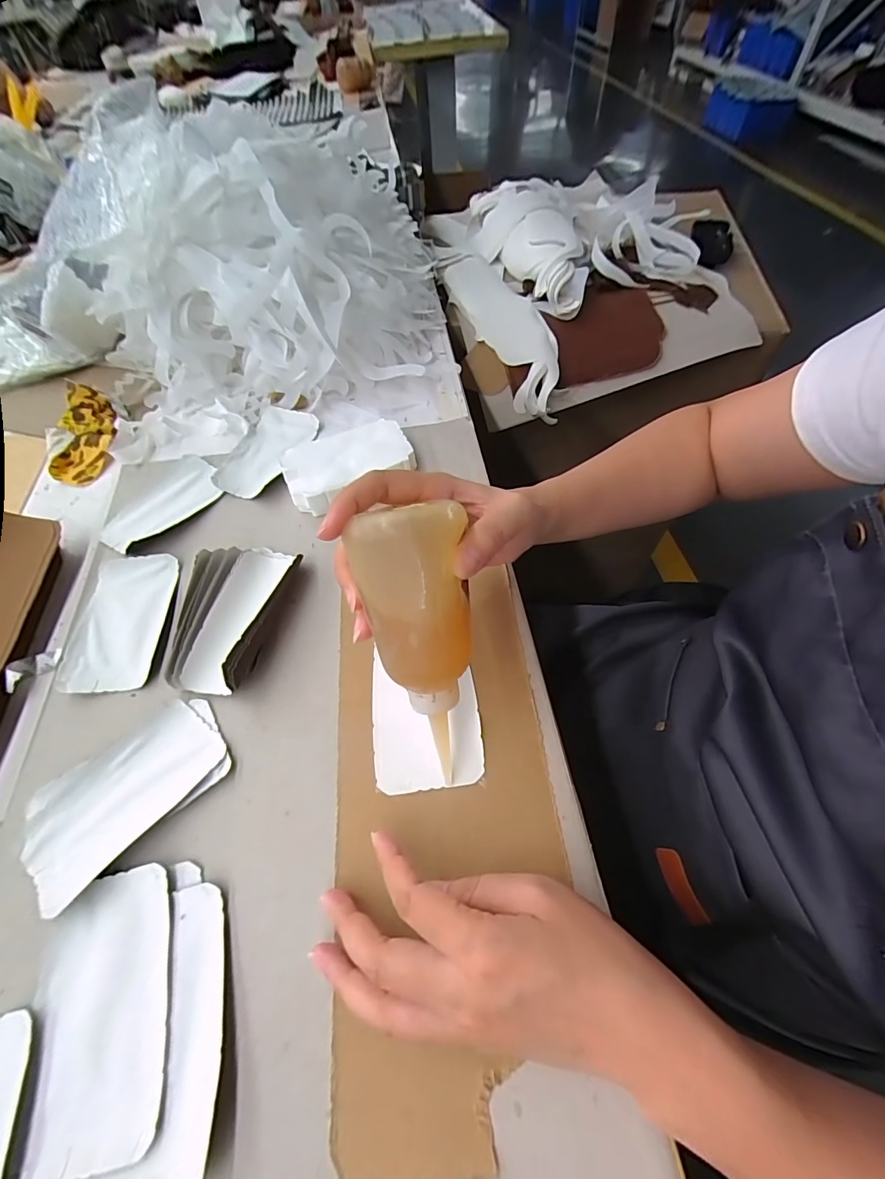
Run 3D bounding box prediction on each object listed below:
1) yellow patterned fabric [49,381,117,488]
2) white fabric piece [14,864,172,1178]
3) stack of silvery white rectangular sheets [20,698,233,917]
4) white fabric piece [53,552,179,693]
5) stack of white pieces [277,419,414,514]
[{"bbox_3d":[-0.382,-0.162,0.460,0.065,0.022,0.114,-11,73,-3],"label":"yellow patterned fabric"},{"bbox_3d":[-0.179,0.217,0.227,0.066,0.004,0.116,-14,59,-6],"label":"white fabric piece"},{"bbox_3d":[-0.202,0.129,0.278,0.120,0.013,0.076,-36,63,-17],"label":"stack of silvery white rectangular sheets"},{"bbox_3d":[-0.260,0.024,0.350,0.068,0.011,0.116,-4,59,1],"label":"white fabric piece"},{"bbox_3d":[-0.089,-0.120,0.414,0.117,0.024,0.067,-24,61,-11],"label":"stack of white pieces"}]

